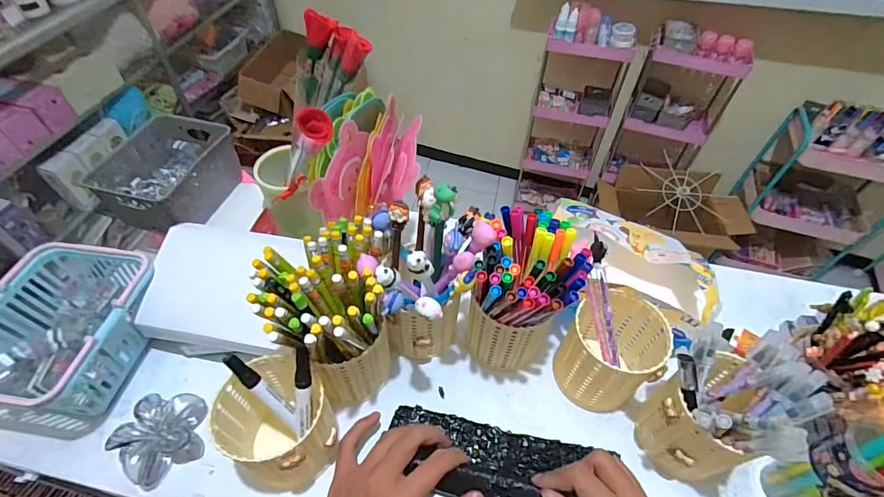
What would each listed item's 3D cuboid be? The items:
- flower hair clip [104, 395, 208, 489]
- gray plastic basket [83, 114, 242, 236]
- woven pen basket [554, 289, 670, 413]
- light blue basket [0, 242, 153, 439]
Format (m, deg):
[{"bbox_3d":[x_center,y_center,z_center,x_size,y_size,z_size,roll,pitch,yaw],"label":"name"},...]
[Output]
[{"bbox_3d":[-0.259,0.172,0.394,0.076,0.039,0.064,-37,61,-27],"label":"flower hair clip"},{"bbox_3d":[-0.329,-0.091,0.527,0.110,0.071,0.157,11,52,7],"label":"gray plastic basket"},{"bbox_3d":[0.166,0.105,0.422,0.083,0.103,0.079,1,51,-1],"label":"woven pen basket"},{"bbox_3d":[-0.367,0.086,0.424,0.122,0.089,0.165,8,51,5],"label":"light blue basket"}]

